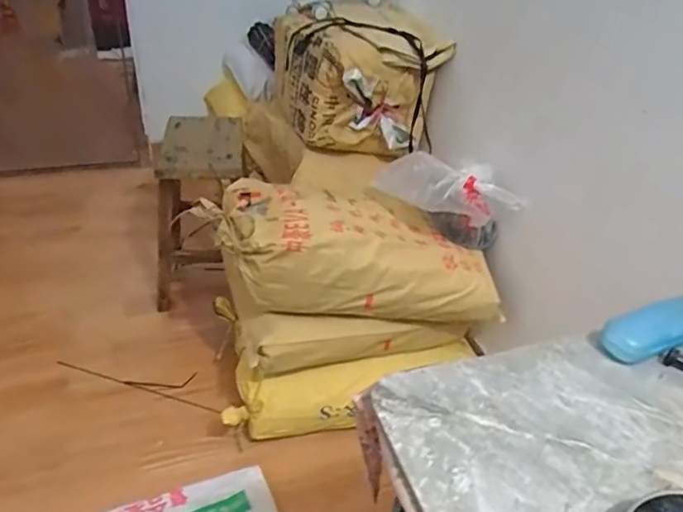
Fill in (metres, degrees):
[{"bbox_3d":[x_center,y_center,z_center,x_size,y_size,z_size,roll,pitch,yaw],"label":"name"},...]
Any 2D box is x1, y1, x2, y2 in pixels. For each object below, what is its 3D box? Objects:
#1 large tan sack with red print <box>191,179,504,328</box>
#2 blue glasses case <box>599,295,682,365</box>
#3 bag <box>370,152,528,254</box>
[{"bbox_3d":[0.029,0.007,1.264,0.660,0.232,0.233,15,34,-11],"label":"large tan sack with red print"},{"bbox_3d":[0.346,0.075,0.579,0.148,0.032,0.048,-10,37,-20],"label":"blue glasses case"},{"bbox_3d":[0.238,-0.109,1.257,0.327,0.210,0.137,6,35,3],"label":"bag"}]

